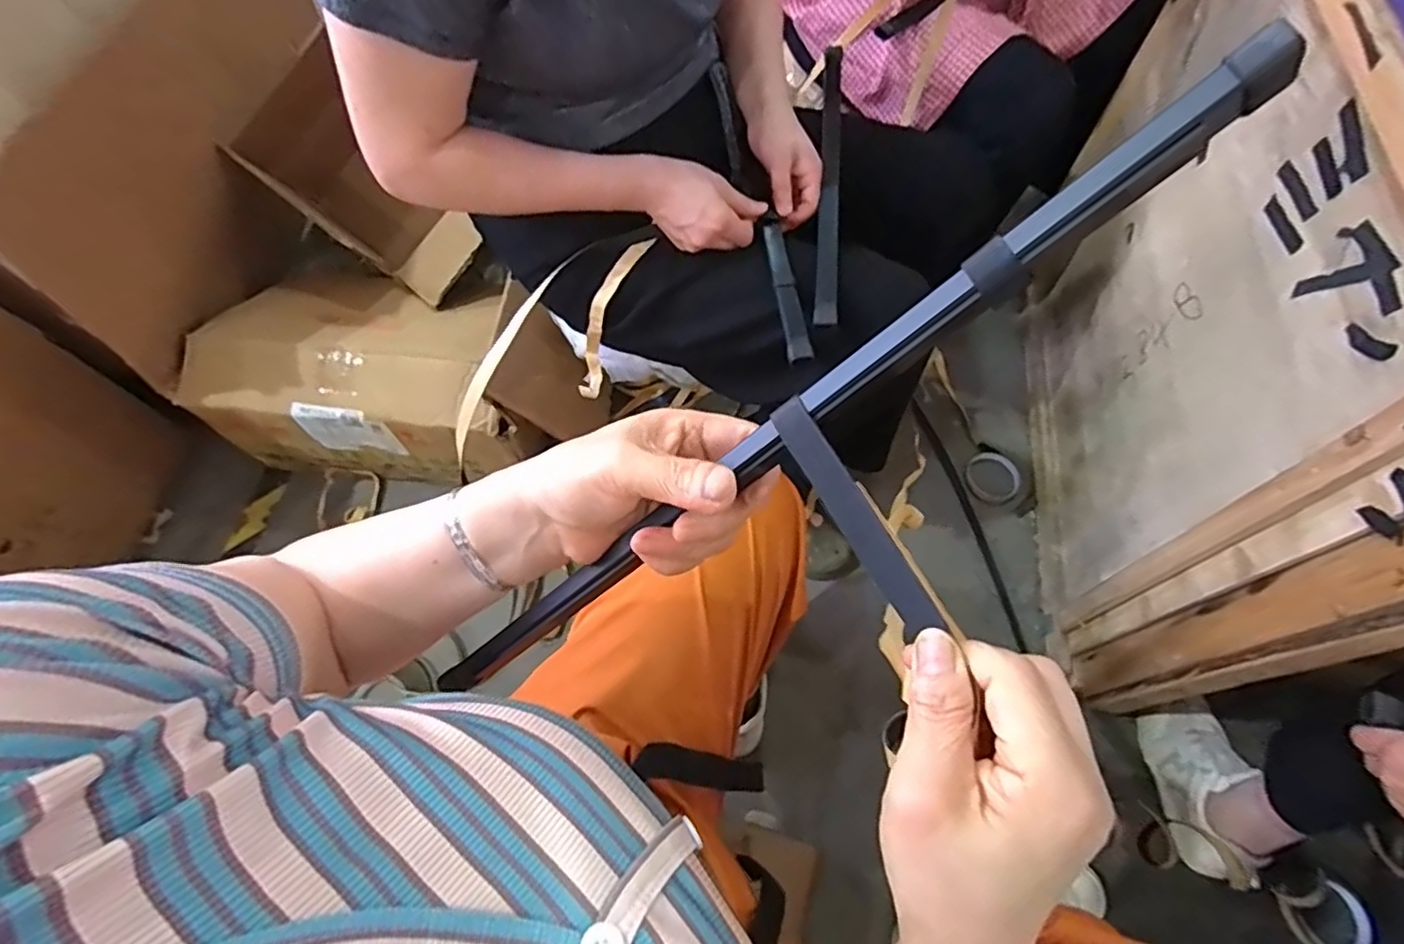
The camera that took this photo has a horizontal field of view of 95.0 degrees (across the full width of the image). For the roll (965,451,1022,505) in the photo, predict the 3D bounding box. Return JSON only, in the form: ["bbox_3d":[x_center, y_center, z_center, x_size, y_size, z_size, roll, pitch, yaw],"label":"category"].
[{"bbox_3d":[0.464,0.008,1.027,0.074,0.026,0.086,-28,66,-13],"label":"roll"}]

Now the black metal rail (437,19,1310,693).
[{"bbox_3d":[0.010,0.003,0.275,0.429,0.005,0.017,-38,88,27],"label":"black metal rail"}]

